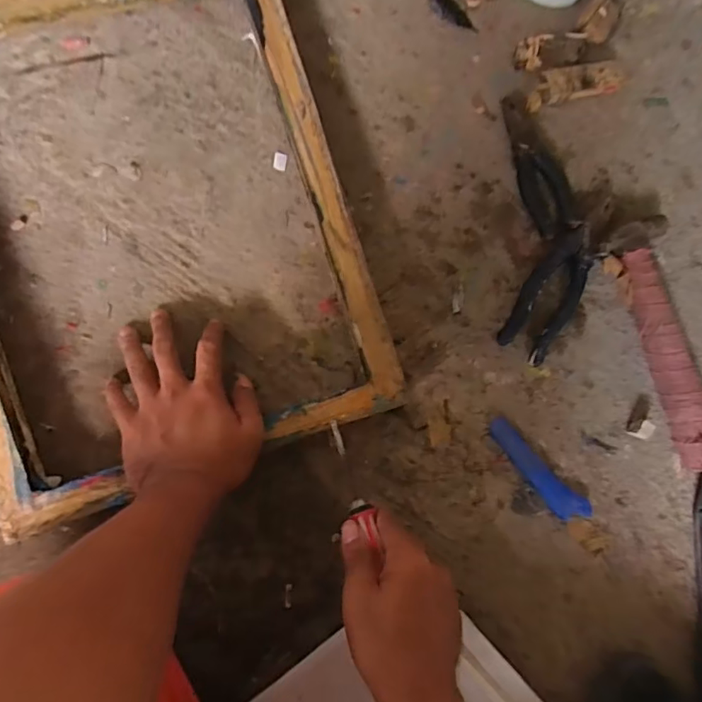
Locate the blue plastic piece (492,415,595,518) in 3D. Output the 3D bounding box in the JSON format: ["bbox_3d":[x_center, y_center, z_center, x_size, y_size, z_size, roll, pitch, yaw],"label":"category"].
[{"bbox_3d":[0.190,0.124,0.552,0.136,0.011,0.032,44,84,-4],"label":"blue plastic piece"}]

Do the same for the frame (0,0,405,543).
[{"bbox_3d":[-0.185,-0.111,0.472,0.357,0.043,0.447,-18,91,-8],"label":"frame"}]

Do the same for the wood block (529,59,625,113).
[{"bbox_3d":[0.234,-0.279,0.565,0.112,0.016,0.036,-15,90,-8],"label":"wood block"}]

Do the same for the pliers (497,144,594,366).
[{"bbox_3d":[0.204,-0.097,0.553,0.089,0.019,0.214,5,88,-7],"label":"pliers"}]

